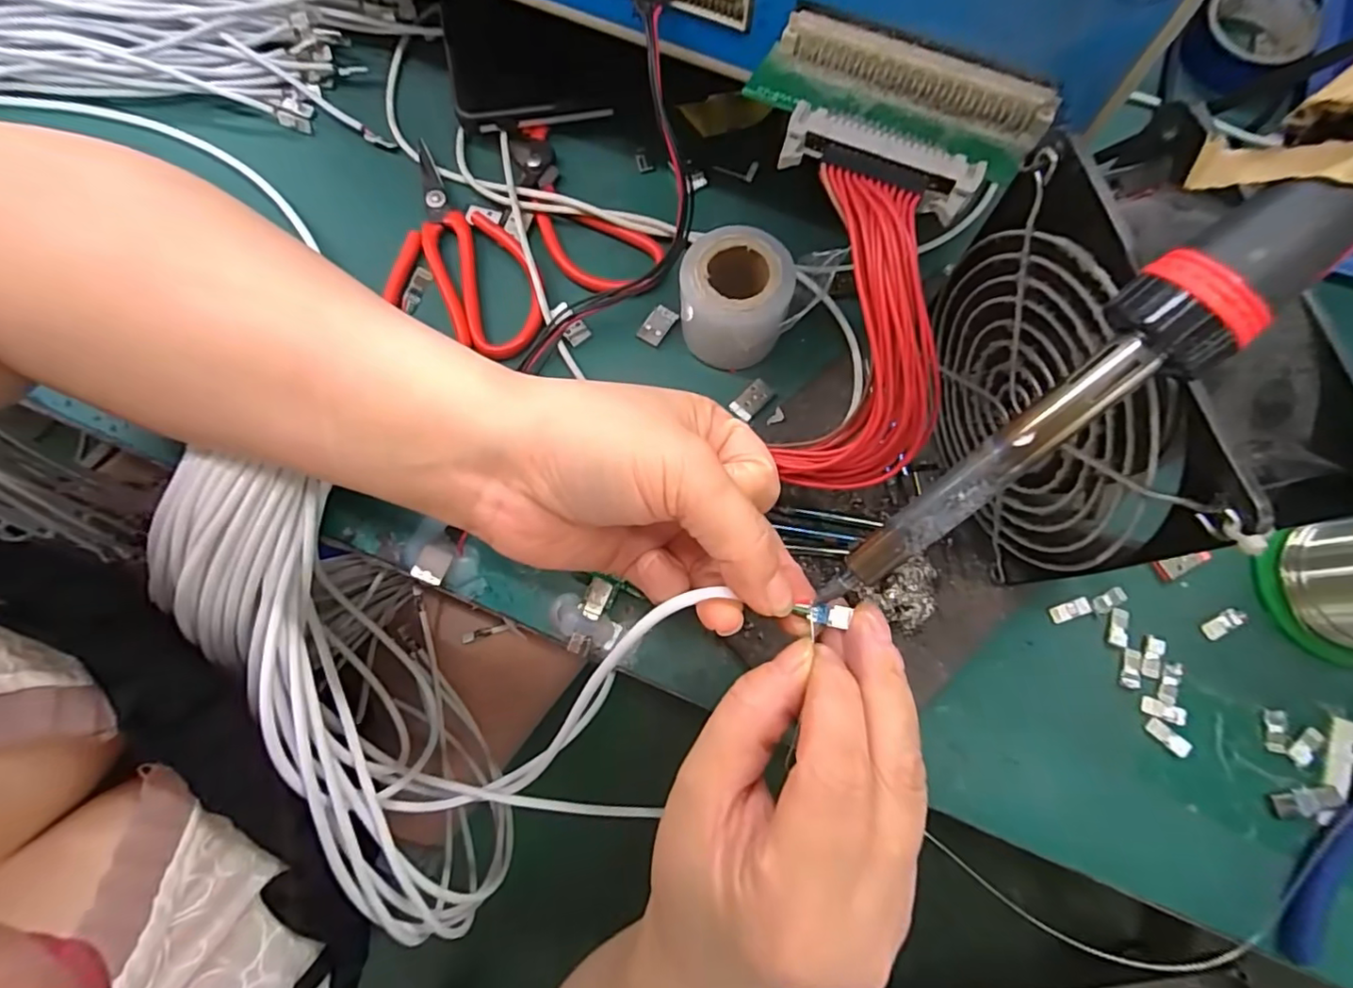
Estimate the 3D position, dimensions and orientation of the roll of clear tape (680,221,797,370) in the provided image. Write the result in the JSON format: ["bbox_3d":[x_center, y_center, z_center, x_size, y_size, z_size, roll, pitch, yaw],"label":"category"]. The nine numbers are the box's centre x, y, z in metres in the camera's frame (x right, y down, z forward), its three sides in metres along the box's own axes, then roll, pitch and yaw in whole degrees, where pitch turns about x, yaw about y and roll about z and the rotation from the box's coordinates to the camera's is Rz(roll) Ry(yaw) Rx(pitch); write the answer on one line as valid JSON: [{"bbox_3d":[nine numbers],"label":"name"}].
[{"bbox_3d":[0.026,-0.087,0.256,0.046,0.039,0.047,0,76,1],"label":"roll of clear tape"}]

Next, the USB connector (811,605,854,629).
[{"bbox_3d":[0.048,0.037,0.175,0.011,0.004,0.006,8,77,3],"label":"USB connector"}]

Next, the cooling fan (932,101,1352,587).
[{"bbox_3d":[0.132,-0.032,0.196,0.054,0.122,0.119,-9,76,-1],"label":"cooling fan"}]

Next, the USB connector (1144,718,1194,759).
[{"bbox_3d":[0.195,0.096,0.225,0.015,0.004,0.007,42,81,10],"label":"USB connector"}]

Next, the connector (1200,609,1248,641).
[{"bbox_3d":[0.227,0.053,0.235,0.018,0.004,0.008,-32,78,-6],"label":"connector"}]

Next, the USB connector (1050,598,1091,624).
[{"bbox_3d":[0.165,0.049,0.238,0.017,0.004,0.007,-18,77,-3],"label":"USB connector"}]

